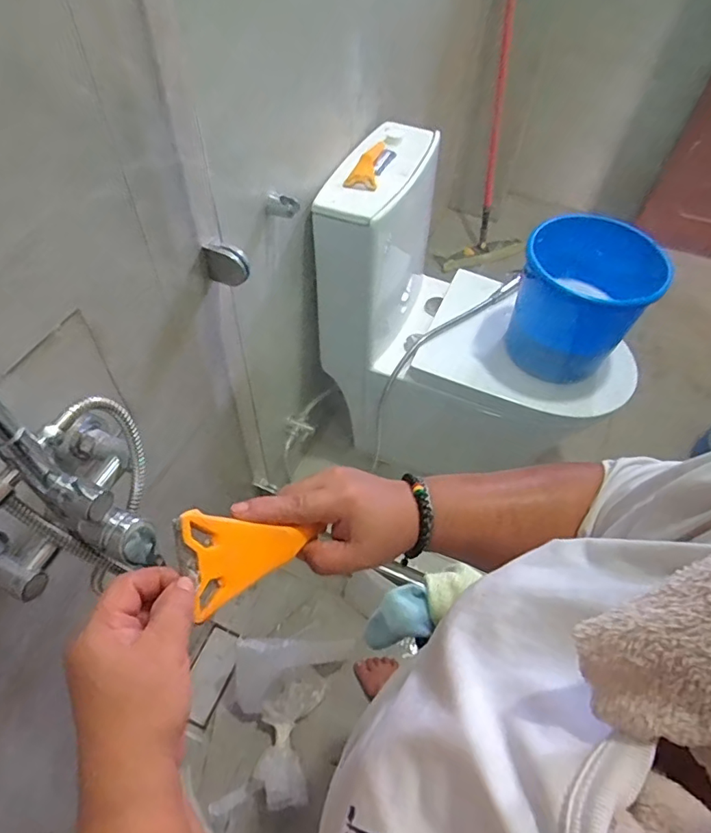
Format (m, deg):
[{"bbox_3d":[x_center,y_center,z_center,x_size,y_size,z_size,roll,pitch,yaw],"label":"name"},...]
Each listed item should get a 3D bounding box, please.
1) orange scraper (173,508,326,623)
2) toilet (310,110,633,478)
[{"bbox_3d":[-0.066,0.071,0.303,0.077,0.007,0.056,-29,101,-26],"label":"orange scraper"},{"bbox_3d":[0.268,-0.161,1.243,0.686,0.776,0.363,22,56,12],"label":"toilet"}]

